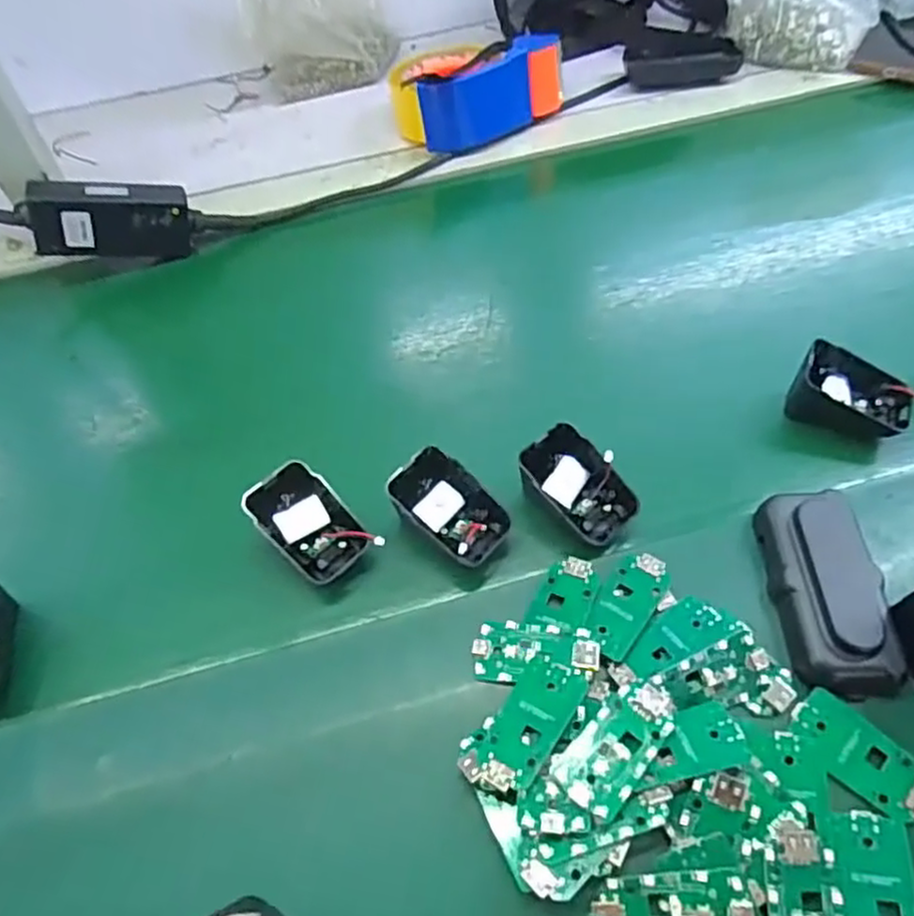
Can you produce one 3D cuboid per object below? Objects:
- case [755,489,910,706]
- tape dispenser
[{"bbox_3d":[0.192,0.066,0.368,0.050,0.022,0.103,-2,54,3],"label":"case"},{"bbox_3d":[0.010,-0.345,0.658,0.149,0.066,0.094,-21,56,-10],"label":"tape dispenser"}]

